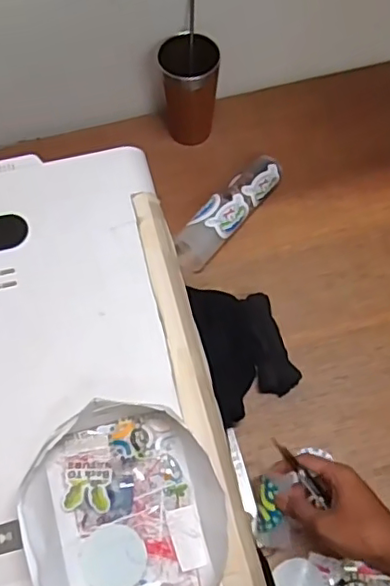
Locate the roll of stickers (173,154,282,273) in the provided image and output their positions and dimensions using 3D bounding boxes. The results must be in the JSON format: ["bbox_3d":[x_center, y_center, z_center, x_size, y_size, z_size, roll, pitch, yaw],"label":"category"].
[{"bbox_3d":[0.047,-0.109,0.813,0.054,0.058,0.194,37,70,15],"label":"roll of stickers"}]

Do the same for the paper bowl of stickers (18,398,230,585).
[{"bbox_3d":[-0.053,0.193,0.486,0.155,0.050,0.191,-19,67,-9],"label":"paper bowl of stickers"}]

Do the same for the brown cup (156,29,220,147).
[{"bbox_3d":[-0.008,-0.283,0.840,0.076,0.164,0.067,0,65,-1],"label":"brown cup"}]

